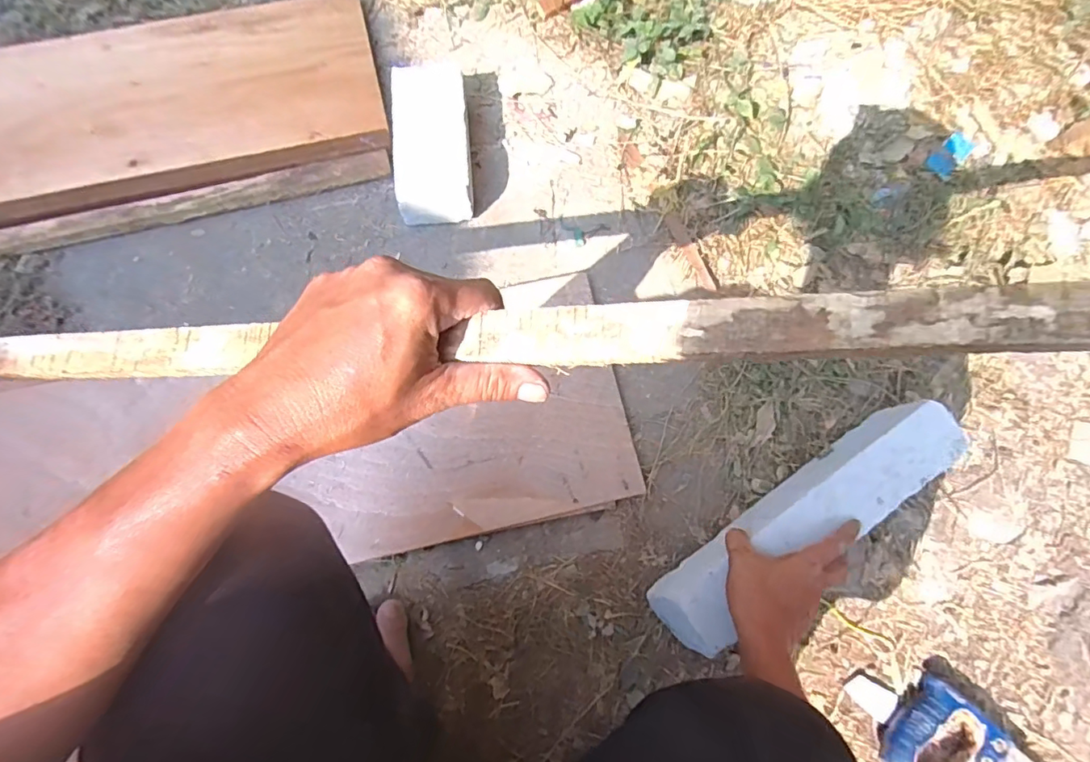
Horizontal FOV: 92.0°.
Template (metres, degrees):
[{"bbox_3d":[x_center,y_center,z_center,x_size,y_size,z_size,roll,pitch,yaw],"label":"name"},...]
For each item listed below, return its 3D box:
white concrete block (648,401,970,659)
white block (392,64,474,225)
[{"bbox_3d":[0.291,0.154,0.589,0.380,0.105,0.071,-32,81,-7],"label":"white concrete block"},{"bbox_3d":[-0.152,-0.321,0.728,0.094,0.071,0.203,-5,76,0],"label":"white block"}]

